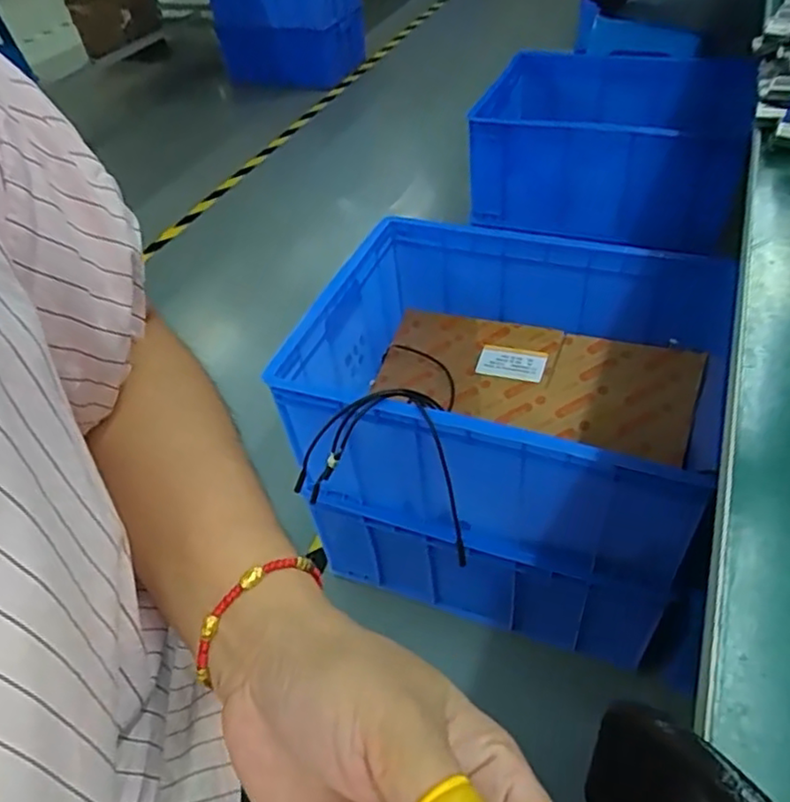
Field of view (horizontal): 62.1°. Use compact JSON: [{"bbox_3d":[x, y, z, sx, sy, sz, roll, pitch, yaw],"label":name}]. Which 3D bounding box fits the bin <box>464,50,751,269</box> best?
[{"bbox_3d":[0.456,-0.569,1.441,0.517,0.229,0.484,14,48,21],"label":"bin"}]

